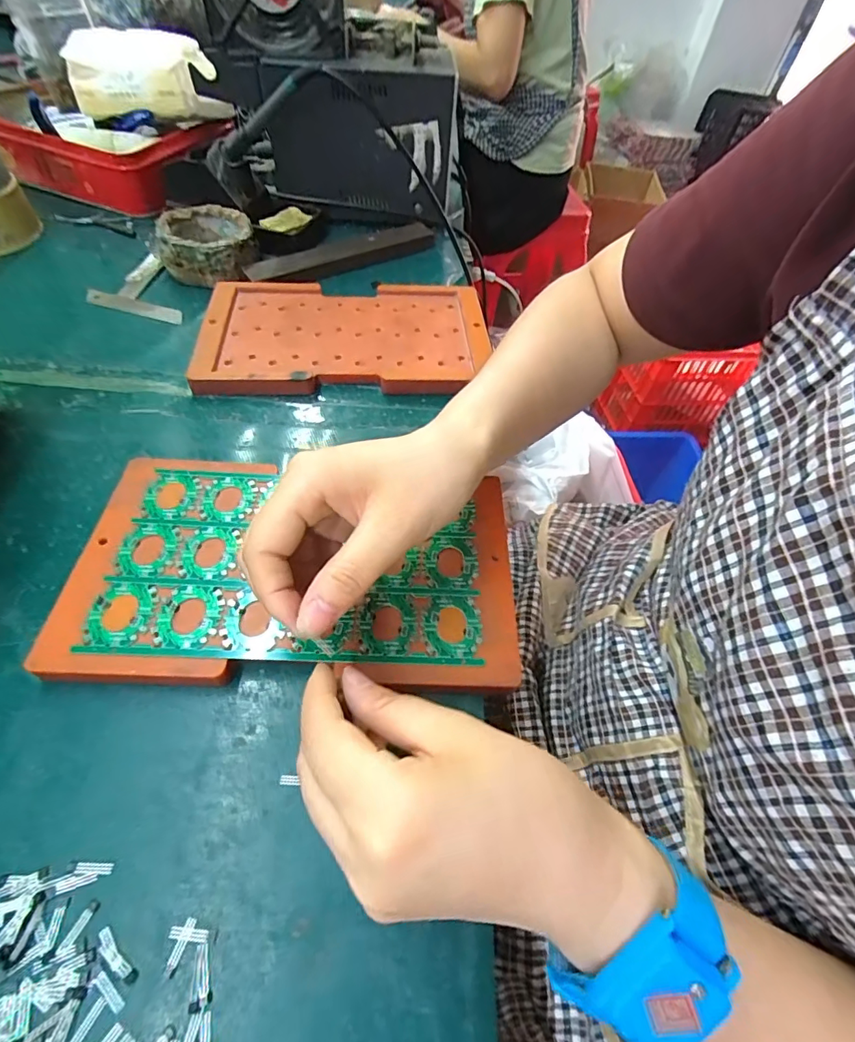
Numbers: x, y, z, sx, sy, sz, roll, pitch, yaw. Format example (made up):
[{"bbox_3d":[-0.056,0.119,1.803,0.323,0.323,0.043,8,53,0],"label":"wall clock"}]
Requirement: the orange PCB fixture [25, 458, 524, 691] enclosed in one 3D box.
[{"bbox_3d":[-0.071,0.025,0.271,0.238,0.008,0.136,5,54,1],"label":"orange PCB fixture"}]

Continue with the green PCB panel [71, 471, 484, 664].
[{"bbox_3d":[-0.071,0.020,0.274,0.198,0.005,0.119,2,54,-2],"label":"green PCB panel"}]

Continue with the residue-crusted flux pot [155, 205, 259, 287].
[{"bbox_3d":[-0.216,-0.273,0.469,0.090,0.035,0.083,-19,58,-16],"label":"residue-crusted flux pot"}]

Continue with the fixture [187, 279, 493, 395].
[{"bbox_3d":[-0.068,-0.166,0.418,0.236,0.015,0.143,-2,55,-5],"label":"fixture"}]

